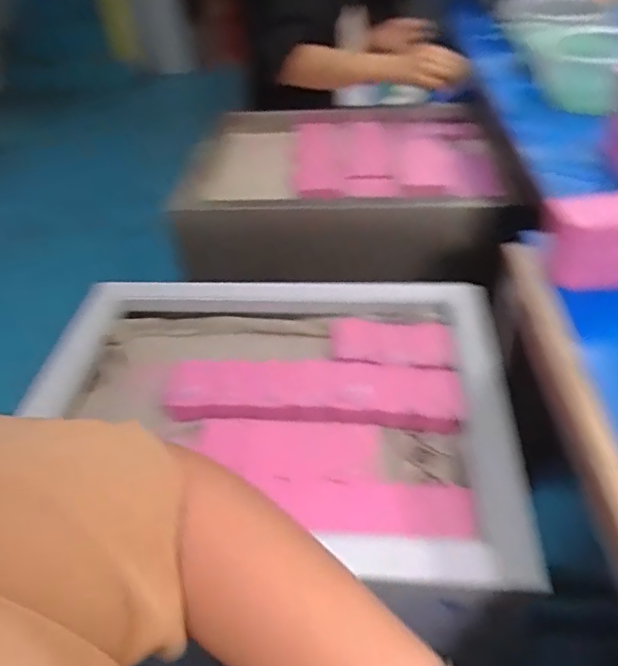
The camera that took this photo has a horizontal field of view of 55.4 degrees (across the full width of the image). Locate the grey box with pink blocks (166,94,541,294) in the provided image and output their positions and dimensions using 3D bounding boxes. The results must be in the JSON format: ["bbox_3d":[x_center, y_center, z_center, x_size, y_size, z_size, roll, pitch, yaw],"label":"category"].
[{"bbox_3d":[0.066,-0.250,1.026,0.505,0.153,0.400,3,40,9],"label":"grey box with pink blocks"}]

